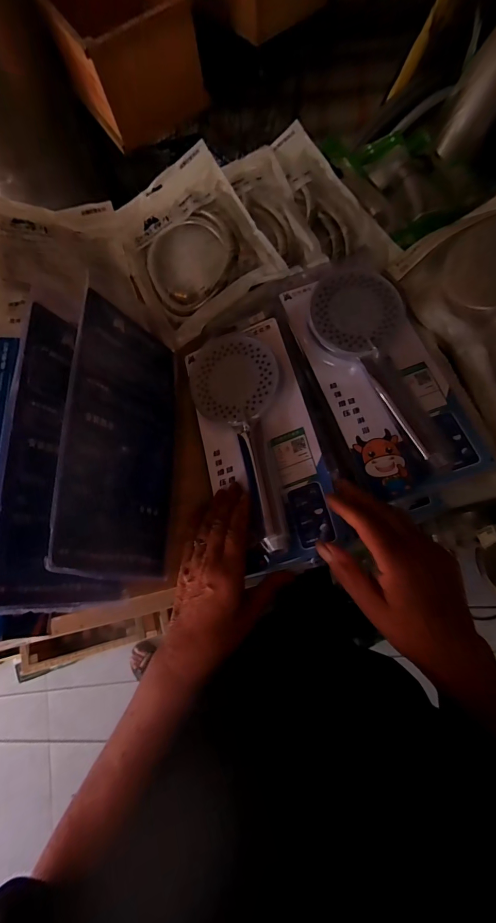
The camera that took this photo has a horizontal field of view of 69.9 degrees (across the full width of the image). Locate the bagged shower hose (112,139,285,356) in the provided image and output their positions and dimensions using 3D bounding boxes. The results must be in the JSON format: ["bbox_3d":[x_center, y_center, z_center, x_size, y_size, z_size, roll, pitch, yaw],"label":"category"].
[{"bbox_3d":[-0.087,-0.320,0.515,0.187,0.022,0.294,-28,68,10],"label":"bagged shower hose"}]

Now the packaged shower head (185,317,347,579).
[{"bbox_3d":[0.013,-0.028,0.394,0.118,0.064,0.281,-14,70,-8],"label":"packaged shower head"}]

